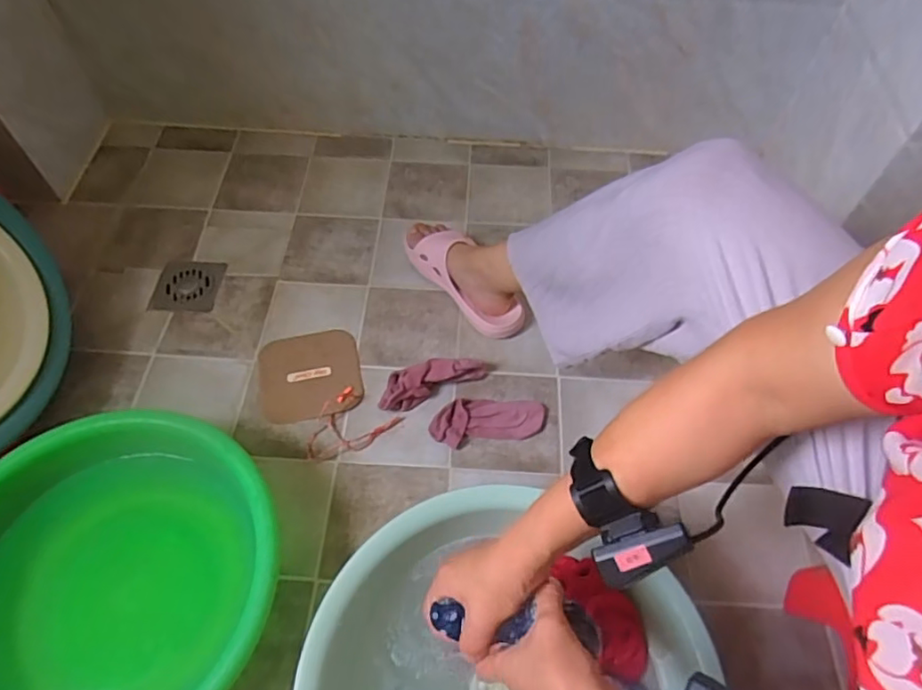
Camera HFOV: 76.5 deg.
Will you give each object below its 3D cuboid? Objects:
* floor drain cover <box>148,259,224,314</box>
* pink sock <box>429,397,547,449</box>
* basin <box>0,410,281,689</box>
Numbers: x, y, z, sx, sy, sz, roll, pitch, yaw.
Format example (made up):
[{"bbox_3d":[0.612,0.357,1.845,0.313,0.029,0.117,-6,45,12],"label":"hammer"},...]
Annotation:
[{"bbox_3d":[-0.444,-0.096,0.950,0.104,0.006,0.100,2,58,0],"label":"floor drain cover"},{"bbox_3d":[0.037,0.102,0.810,0.157,0.023,0.064,-8,58,-6],"label":"pink sock"},{"bbox_3d":[-0.367,0.260,0.637,0.340,0.136,0.344,1,58,-1],"label":"basin"}]

